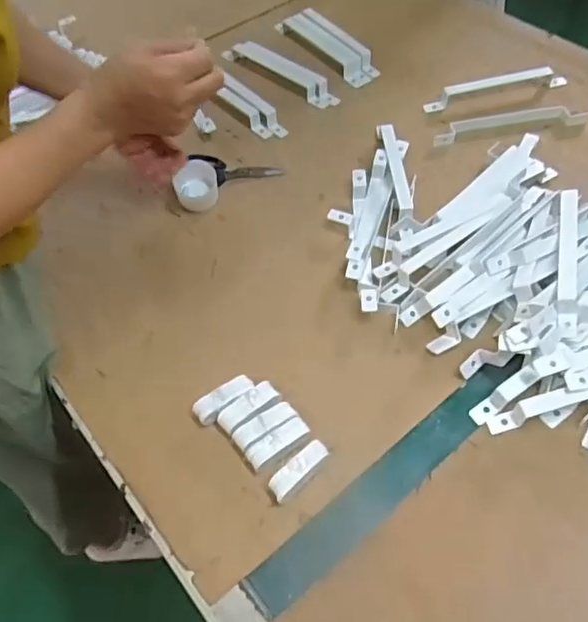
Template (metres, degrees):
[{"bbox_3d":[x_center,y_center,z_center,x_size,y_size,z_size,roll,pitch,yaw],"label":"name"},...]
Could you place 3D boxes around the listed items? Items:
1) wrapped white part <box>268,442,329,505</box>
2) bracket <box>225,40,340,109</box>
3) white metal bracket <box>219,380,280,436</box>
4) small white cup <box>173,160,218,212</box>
[{"bbox_3d":[0.006,0.178,0.638,0.076,0.032,0.025,-38,62,-21],"label":"wrapped white part"},{"bbox_3d":[-0.023,-0.451,1.075,0.253,0.033,0.056,36,65,25],"label":"bracket"},{"bbox_3d":[-0.051,0.119,0.681,0.078,0.034,0.031,-34,61,-19],"label":"white metal bracket"},{"bbox_3d":[-0.150,-0.193,0.885,0.062,0.055,0.059,-1,56,2],"label":"small white cup"}]

